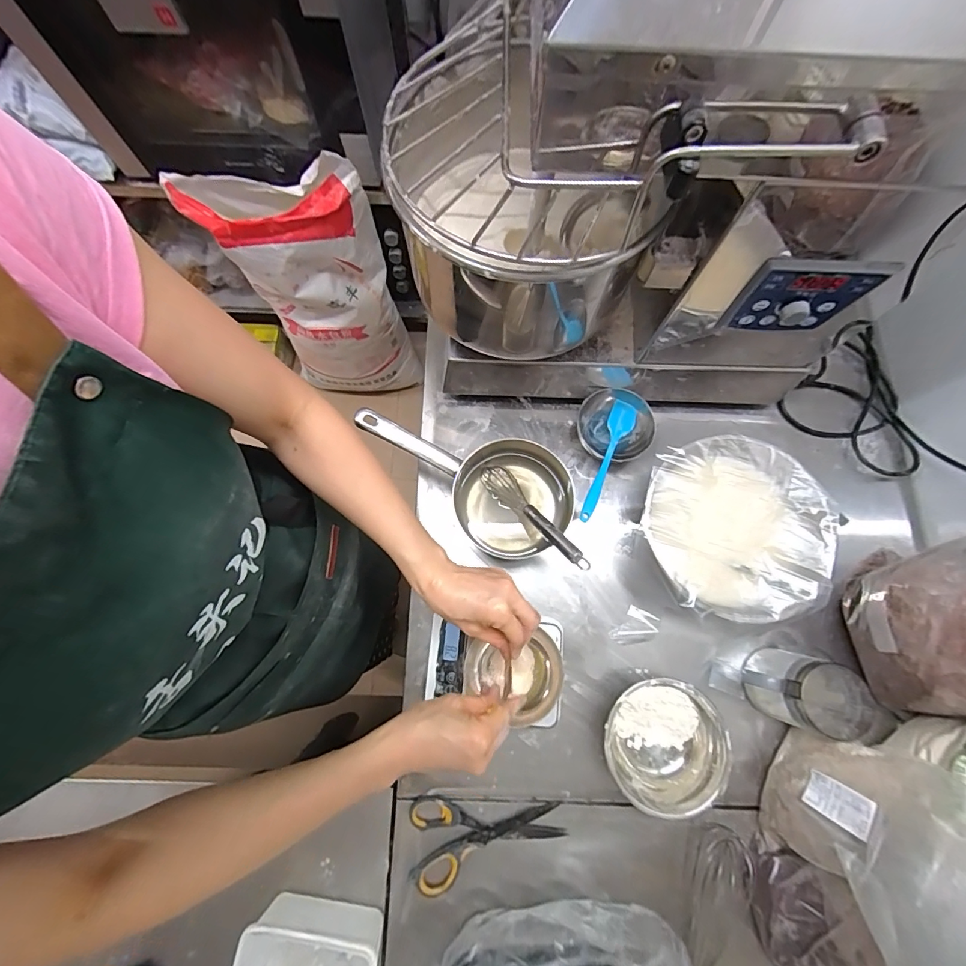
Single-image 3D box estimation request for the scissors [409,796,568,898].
[{"bbox_3d":[0.005,0.441,0.525,0.184,0.009,0.097,-2,75,-1],"label":"scissors"}]

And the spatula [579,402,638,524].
[{"bbox_3d":[0.180,-0.033,0.603,0.037,0.029,0.186,21,76,5],"label":"spatula"}]

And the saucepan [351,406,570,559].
[{"bbox_3d":[-0.019,-0.014,0.603,0.308,0.103,0.152,33,78,8],"label":"saucepan"}]

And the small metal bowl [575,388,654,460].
[{"bbox_3d":[0.197,-0.081,0.645,0.103,0.055,0.108,0,75,0],"label":"small metal bowl"}]

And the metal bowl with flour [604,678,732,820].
[{"bbox_3d":[0.223,0.322,0.536,0.143,0.055,0.141,0,75,0],"label":"metal bowl with flour"}]

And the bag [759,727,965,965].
[{"bbox_3d":[0.396,0.364,0.420,0.101,0.222,0.191,35,78,8],"label":"bag"}]

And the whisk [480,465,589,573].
[{"bbox_3d":[0.067,0.044,0.567,0.037,0.036,0.206,-36,48,-9],"label":"whisk"}]

